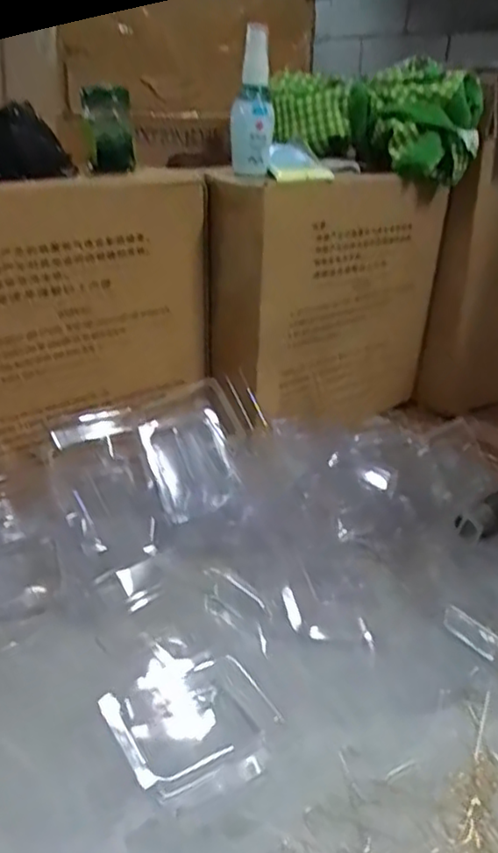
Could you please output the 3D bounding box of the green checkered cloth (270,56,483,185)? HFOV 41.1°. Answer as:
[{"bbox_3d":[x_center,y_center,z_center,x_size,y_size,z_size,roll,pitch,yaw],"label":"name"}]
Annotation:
[{"bbox_3d":[0.131,-0.325,0.701,0.213,0.096,0.107,19,30,29],"label":"green checkered cloth"}]

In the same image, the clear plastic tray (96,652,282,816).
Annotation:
[{"bbox_3d":[-0.033,0.171,0.392,0.087,0.013,0.093,-14,31,-31],"label":"clear plastic tray"}]

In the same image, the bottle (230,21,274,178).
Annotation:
[{"bbox_3d":[0.003,-0.285,0.589,0.039,0.116,0.035,4,26,3],"label":"bottle"}]

